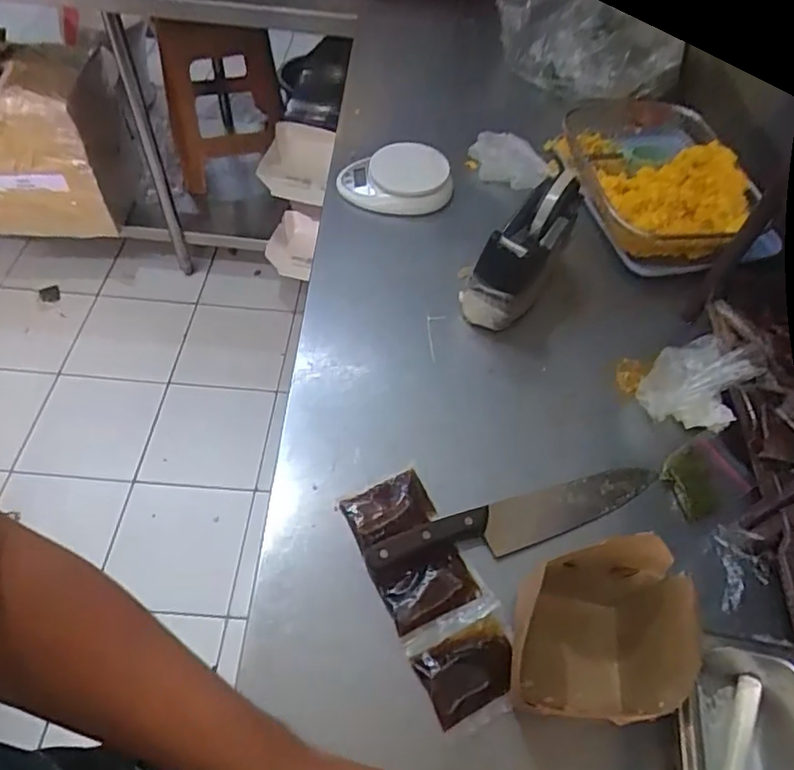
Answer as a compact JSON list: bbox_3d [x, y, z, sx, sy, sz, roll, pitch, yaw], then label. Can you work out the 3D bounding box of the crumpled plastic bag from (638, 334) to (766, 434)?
[{"bbox_3d":[0.300,-0.006,0.585,0.072,0.090,0.092,-37,65,-26],"label":"crumpled plastic bag"}]

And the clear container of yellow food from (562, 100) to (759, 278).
[{"bbox_3d":[0.345,-0.260,0.783,0.181,0.075,0.278,-5,55,-8],"label":"clear container of yellow food"}]

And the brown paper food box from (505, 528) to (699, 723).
[{"bbox_3d":[0.154,0.186,0.444,0.123,0.088,0.111,8,54,2],"label":"brown paper food box"}]

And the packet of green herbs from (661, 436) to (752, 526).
[{"bbox_3d":[0.294,0.090,0.570,0.064,0.015,0.068,-36,57,13],"label":"packet of green herbs"}]

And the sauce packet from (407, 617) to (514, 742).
[{"bbox_3d":[0.060,0.227,0.463,0.077,0.005,0.065,-20,58,-17],"label":"sauce packet"}]

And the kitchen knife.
[{"bbox_3d":[0.111,0.120,0.529,0.274,0.018,0.044,-13,57,-13],"label":"kitchen knife"}]

